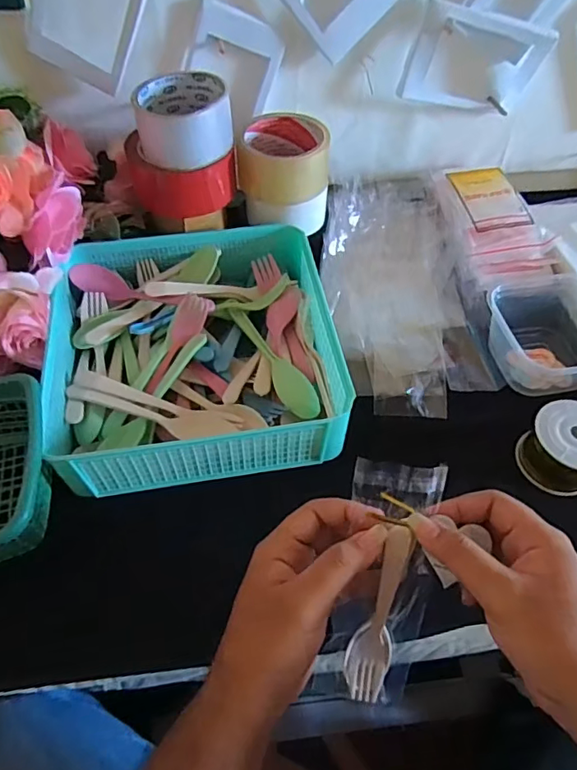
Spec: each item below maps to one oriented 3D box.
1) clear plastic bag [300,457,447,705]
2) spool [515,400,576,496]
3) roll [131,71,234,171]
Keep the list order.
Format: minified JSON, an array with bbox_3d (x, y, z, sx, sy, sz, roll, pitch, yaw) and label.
[{"bbox_3d":[0.061,0.139,0.355,0.064,0.197,0.023,6,24,4],"label":"clear plastic bag"},{"bbox_3d":[0.236,0.058,0.451,0.067,0.056,0.066,0,52,-1],"label":"spool"},{"bbox_3d":[-0.097,-0.247,0.490,0.084,0.051,0.082,0,52,-1],"label":"roll"}]

